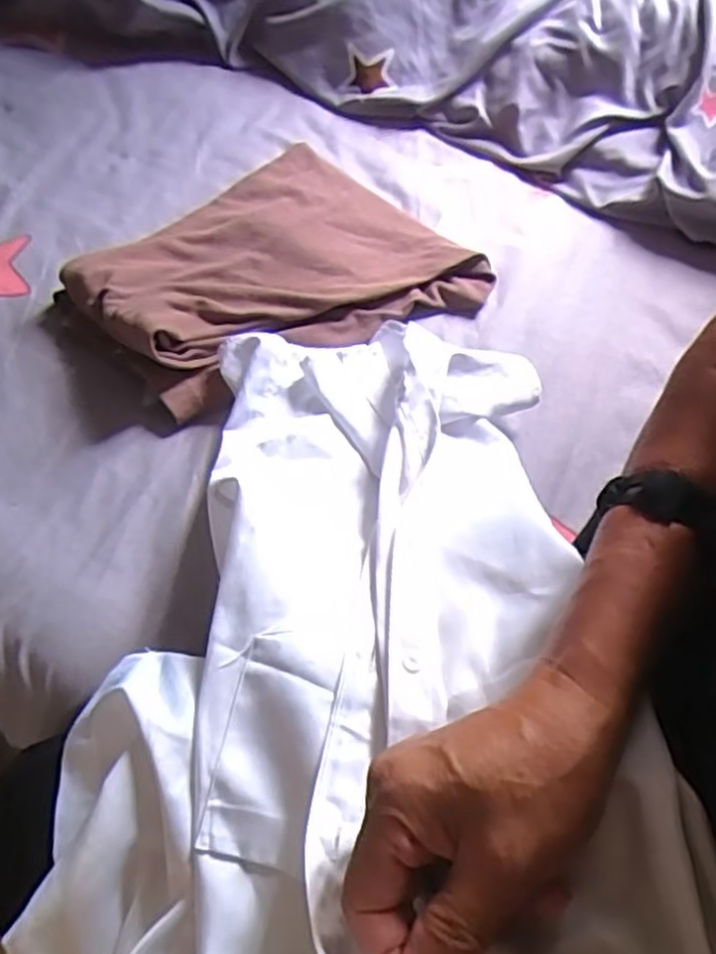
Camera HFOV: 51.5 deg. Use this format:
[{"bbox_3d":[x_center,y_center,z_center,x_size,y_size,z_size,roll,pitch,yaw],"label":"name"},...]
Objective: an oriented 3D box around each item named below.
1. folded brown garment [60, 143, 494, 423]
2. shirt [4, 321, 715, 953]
[{"bbox_3d":[-0.072,-0.192,0.661,0.316,0.062,0.259,-38,66,-21],"label":"folded brown garment"},{"bbox_3d":[0.011,0.084,0.404,0.291,0.168,0.543,8,59,3],"label":"shirt"}]

